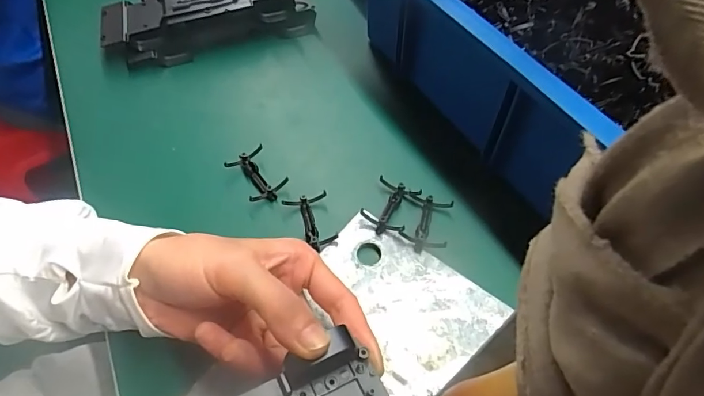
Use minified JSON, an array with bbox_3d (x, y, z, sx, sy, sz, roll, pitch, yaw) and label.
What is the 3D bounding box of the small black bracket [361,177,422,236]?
[{"bbox_3d":[0.030,0.006,0.340,0.034,0.011,0.048,21,59,13],"label":"small black bracket"}]

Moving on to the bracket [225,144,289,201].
[{"bbox_3d":[-0.077,-0.018,0.362,0.032,0.013,0.052,-29,62,-18],"label":"bracket"}]

